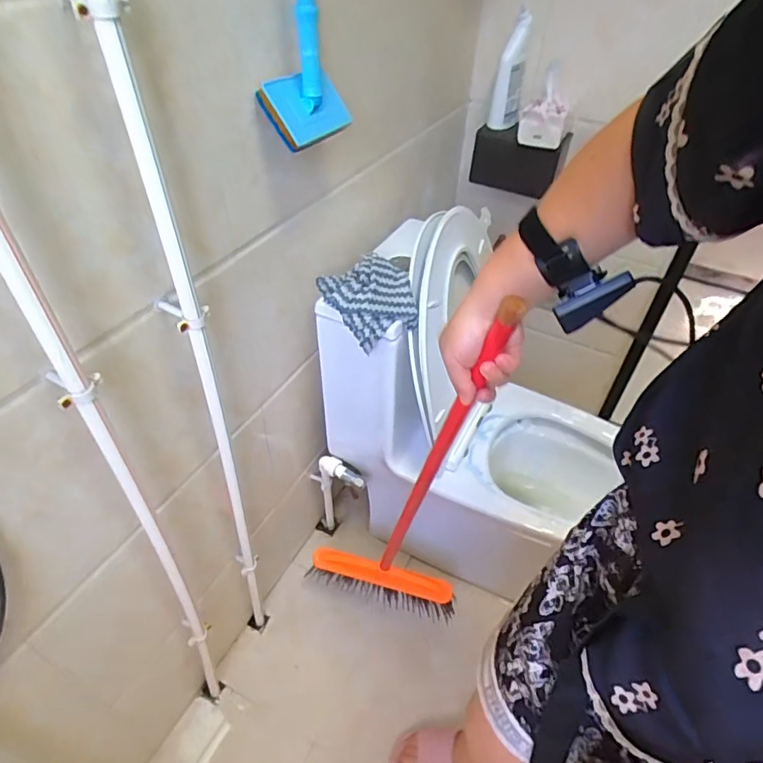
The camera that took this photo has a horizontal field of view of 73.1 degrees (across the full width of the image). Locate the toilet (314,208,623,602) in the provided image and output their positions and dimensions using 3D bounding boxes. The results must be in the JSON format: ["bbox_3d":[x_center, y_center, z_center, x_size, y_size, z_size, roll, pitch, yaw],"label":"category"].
[{"bbox_3d":[0.202,0.092,1.107,0.578,0.842,0.379,21,46,19],"label":"toilet"}]

